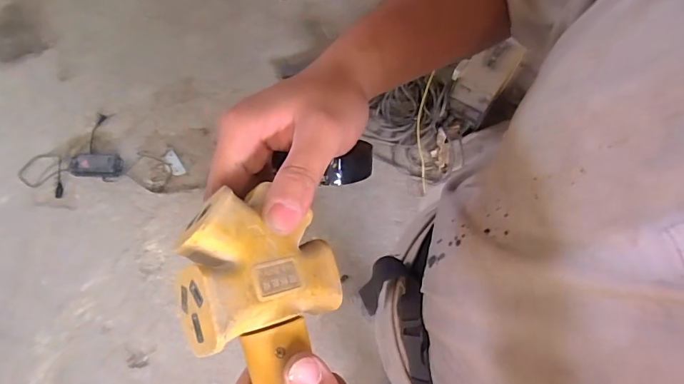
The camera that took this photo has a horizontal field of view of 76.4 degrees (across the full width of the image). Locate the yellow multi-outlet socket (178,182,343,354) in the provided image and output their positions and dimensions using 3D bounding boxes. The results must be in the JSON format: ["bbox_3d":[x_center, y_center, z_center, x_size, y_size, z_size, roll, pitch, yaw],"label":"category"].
[{"bbox_3d":[-0.050,0.040,0.241,0.083,0.039,0.077,-6,75,-41],"label":"yellow multi-outlet socket"}]

